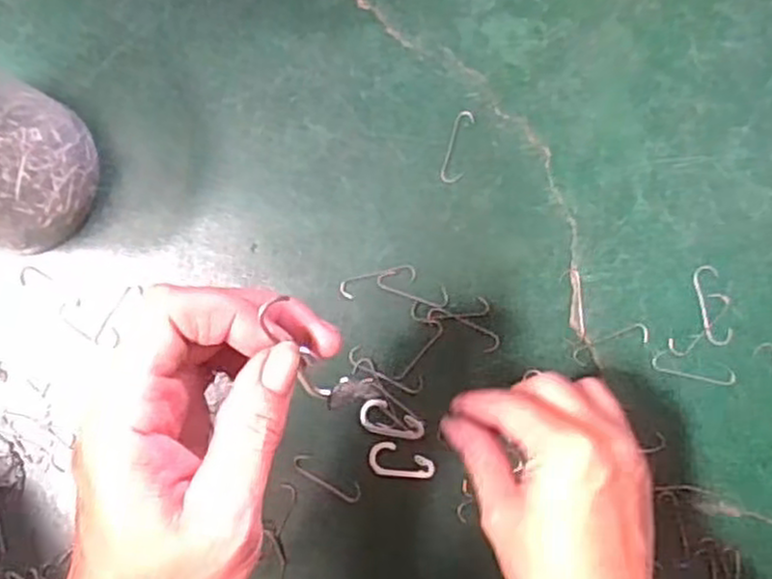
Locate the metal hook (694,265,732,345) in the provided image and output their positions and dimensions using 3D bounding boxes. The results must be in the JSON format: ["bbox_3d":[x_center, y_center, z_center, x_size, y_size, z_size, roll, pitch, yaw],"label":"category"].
[{"bbox_3d":[0.175,0.009,0.401,0.013,0.004,0.043,-10,83,6],"label":"metal hook"}]

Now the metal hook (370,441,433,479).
[{"bbox_3d":[0.009,0.094,0.412,0.036,0.004,0.017,4,85,7],"label":"metal hook"}]

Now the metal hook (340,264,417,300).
[{"bbox_3d":[-0.004,-0.005,0.421,0.043,0.004,0.012,-14,83,5],"label":"metal hook"}]

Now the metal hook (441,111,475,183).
[{"bbox_3d":[0.040,-0.080,0.422,0.012,0.004,0.042,11,86,8],"label":"metal hook"}]

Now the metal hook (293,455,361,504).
[{"bbox_3d":[-0.033,0.105,0.416,0.042,0.004,0.012,27,88,9],"label":"metal hook"}]

